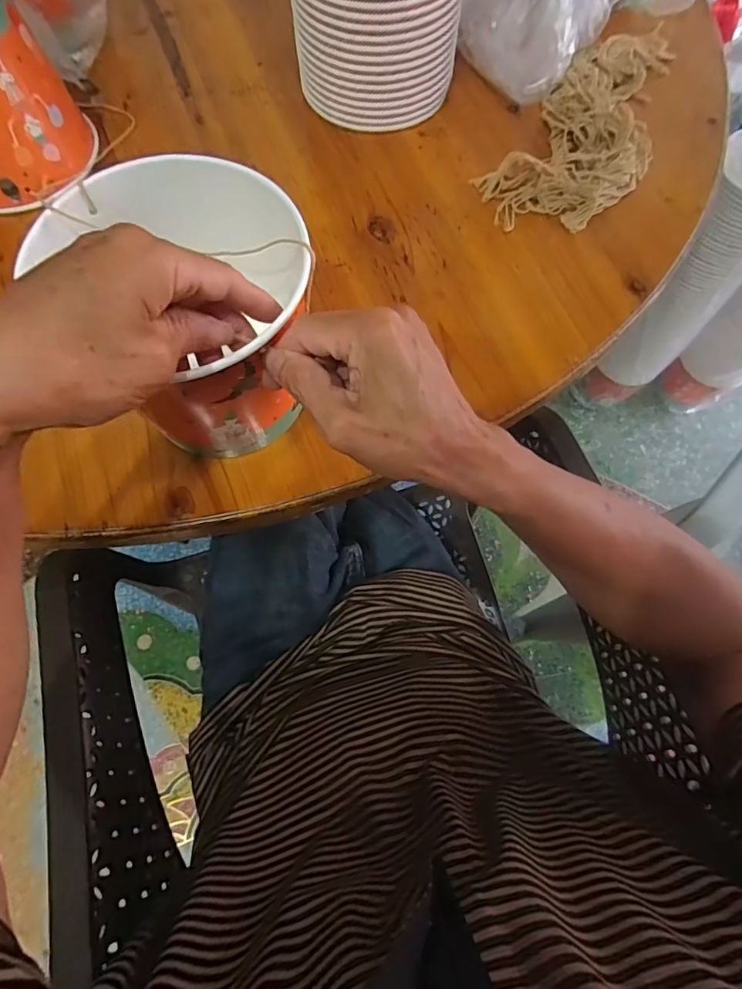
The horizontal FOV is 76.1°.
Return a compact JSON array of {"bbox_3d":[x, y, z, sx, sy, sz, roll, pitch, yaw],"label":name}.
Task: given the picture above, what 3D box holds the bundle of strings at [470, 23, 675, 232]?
[{"bbox_3d":[0.235,-0.379,0.484,0.126,0.034,0.312,35,74,11],"label":"bundle of strings"}]

